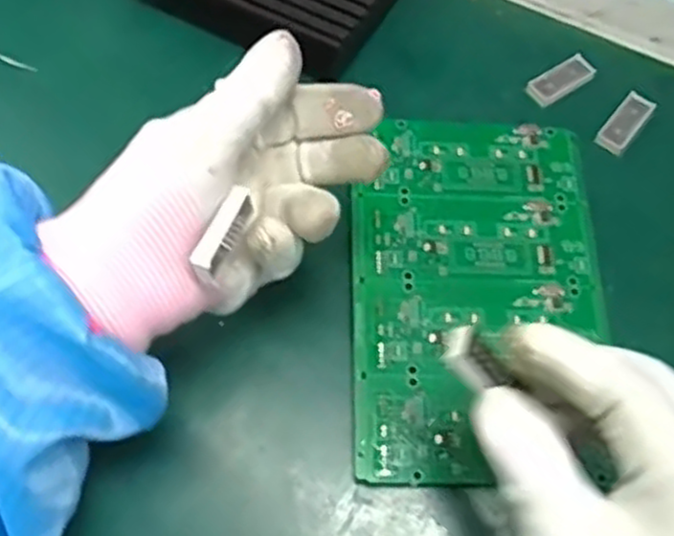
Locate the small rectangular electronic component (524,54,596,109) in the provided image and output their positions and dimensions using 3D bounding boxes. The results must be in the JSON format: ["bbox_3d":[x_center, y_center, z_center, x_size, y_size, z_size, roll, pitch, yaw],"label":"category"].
[{"bbox_3d":[0.122,-0.103,0.416,0.038,0.004,0.017,-30,69,-16],"label":"small rectangular electronic component"}]

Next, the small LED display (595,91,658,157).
[{"bbox_3d":[0.153,-0.077,0.402,0.016,0.004,0.039,36,68,14],"label":"small LED display"}]

